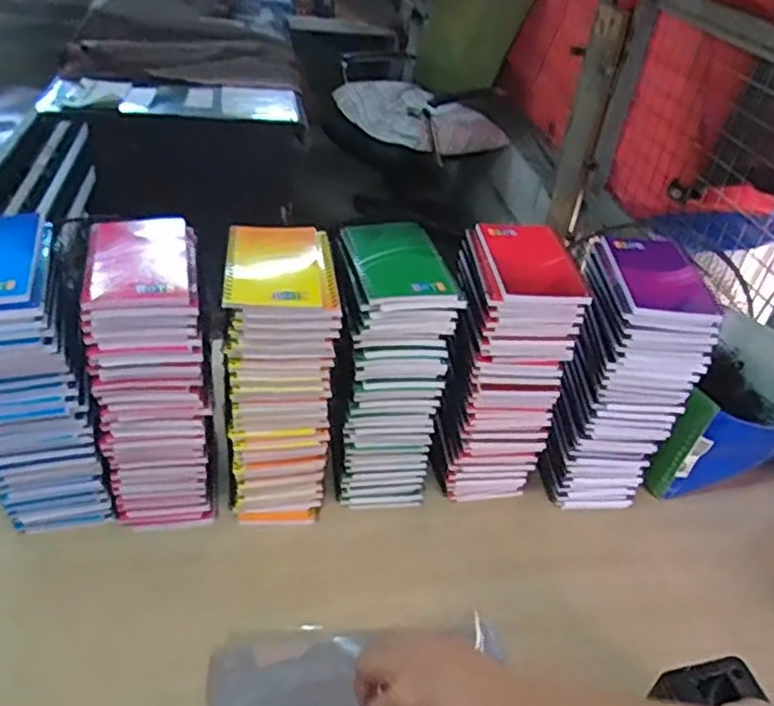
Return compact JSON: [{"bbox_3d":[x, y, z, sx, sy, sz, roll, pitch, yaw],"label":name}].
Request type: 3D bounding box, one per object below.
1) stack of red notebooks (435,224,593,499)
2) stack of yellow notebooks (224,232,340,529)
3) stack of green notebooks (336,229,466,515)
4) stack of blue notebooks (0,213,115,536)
[{"bbox_3d":[0.117,0.017,0.716,0.110,0.271,0.128,5,38,-3],"label":"stack of red notebooks"},{"bbox_3d":[-0.106,0.038,0.671,0.094,0.287,0.114,1,36,-9],"label":"stack of yellow notebooks"},{"bbox_3d":[-0.001,0.025,0.702,0.097,0.273,0.113,-1,37,-12],"label":"stack of green notebooks"},{"bbox_3d":[-0.341,0.028,0.639,0.103,0.280,0.138,-10,41,-21],"label":"stack of blue notebooks"}]

